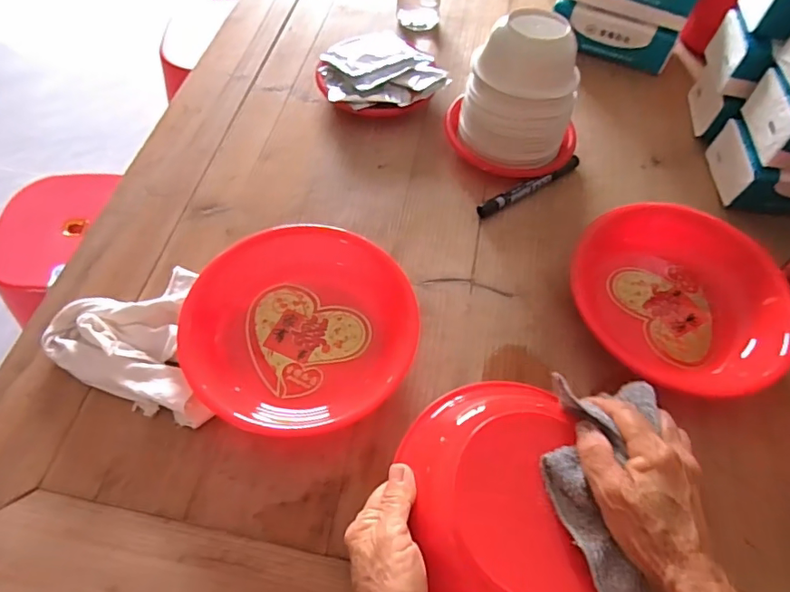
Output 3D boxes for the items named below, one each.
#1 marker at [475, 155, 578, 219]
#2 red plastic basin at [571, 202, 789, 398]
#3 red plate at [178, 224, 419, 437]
[{"bbox_3d":[0.144,-0.117,0.553,0.137,0.014,0.014,-31,65,-18],"label":"marker"},{"bbox_3d":[0.250,0.003,0.459,0.184,0.058,0.154,14,60,7],"label":"red plastic basin"},{"bbox_3d":[-0.079,0.023,0.446,0.185,0.042,0.176,1,59,-1],"label":"red plate"}]

